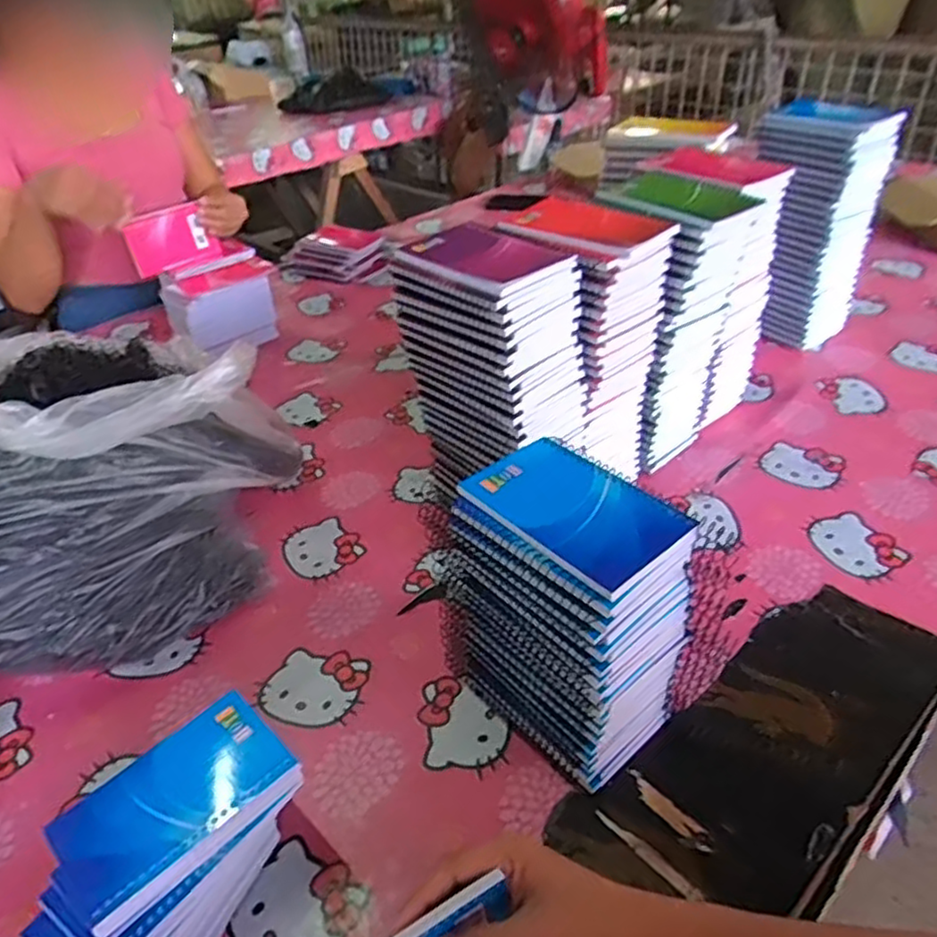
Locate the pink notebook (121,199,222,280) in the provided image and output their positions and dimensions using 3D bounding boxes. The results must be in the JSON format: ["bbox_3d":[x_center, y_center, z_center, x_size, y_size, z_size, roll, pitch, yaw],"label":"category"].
[{"bbox_3d":[-0.449,-0.345,1.063,0.121,0.091,0.013,-31,52,-23],"label":"pink notebook"}]

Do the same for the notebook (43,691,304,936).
[{"bbox_3d":[-0.181,0.204,0.434,0.131,0.013,0.084,-32,45,-31],"label":"notebook"}]

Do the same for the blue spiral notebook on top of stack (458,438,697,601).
[{"bbox_3d":[0.066,0.022,0.437,0.083,0.008,0.131,-28,43,-28],"label":"blue spiral notebook on top of stack"}]

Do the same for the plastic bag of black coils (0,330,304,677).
[{"bbox_3d":[-0.333,0.004,0.646,0.310,0.233,0.314,-9,38,-6],"label":"plastic bag of black coils"}]

